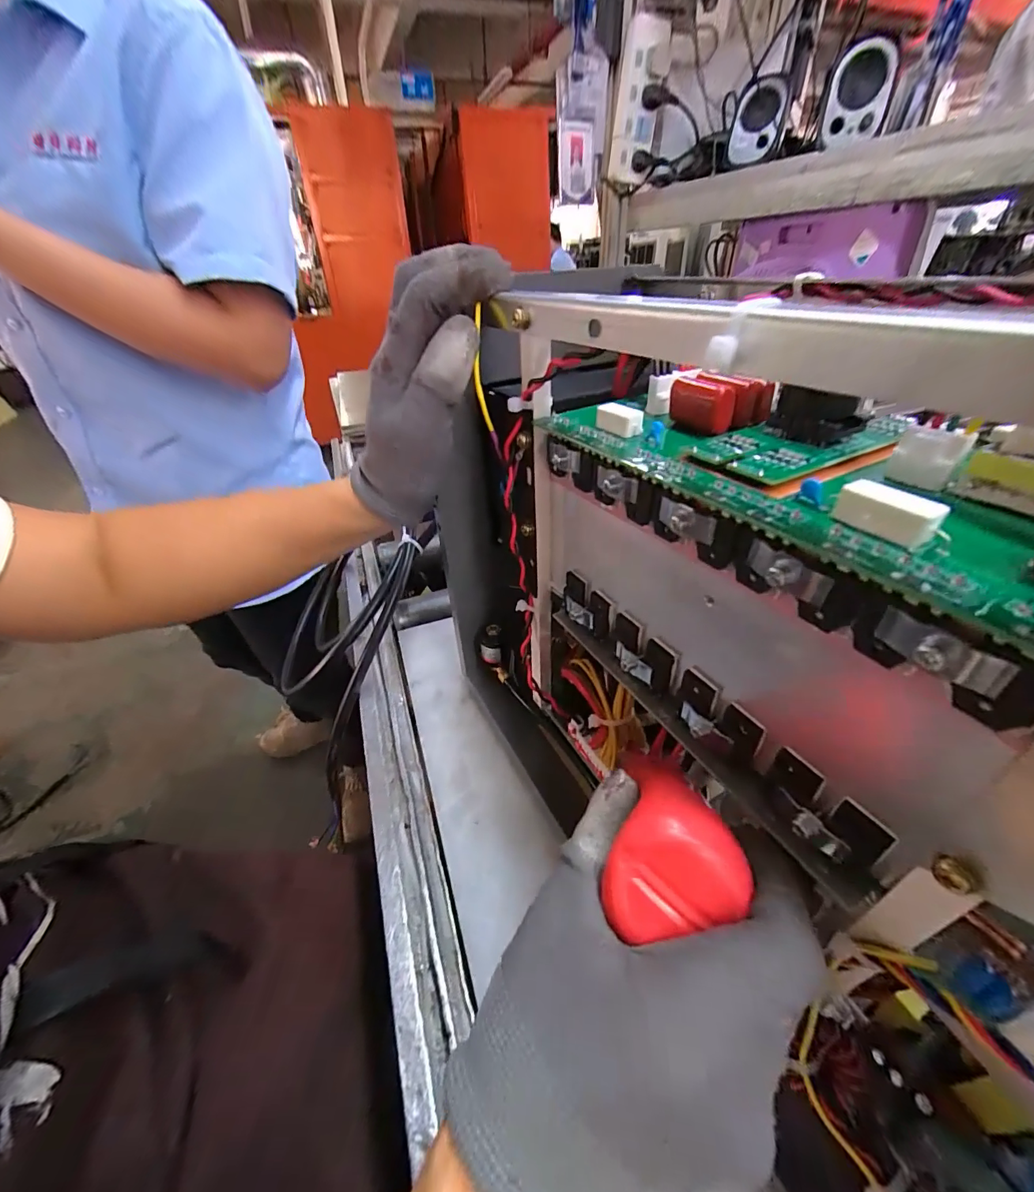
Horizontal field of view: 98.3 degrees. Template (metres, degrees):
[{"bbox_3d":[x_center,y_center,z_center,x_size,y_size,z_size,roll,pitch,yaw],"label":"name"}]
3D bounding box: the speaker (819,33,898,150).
[{"bbox_3d":[0.481,-0.702,0.633,0.080,0.099,0.086,18,41,25],"label":"speaker"}]

